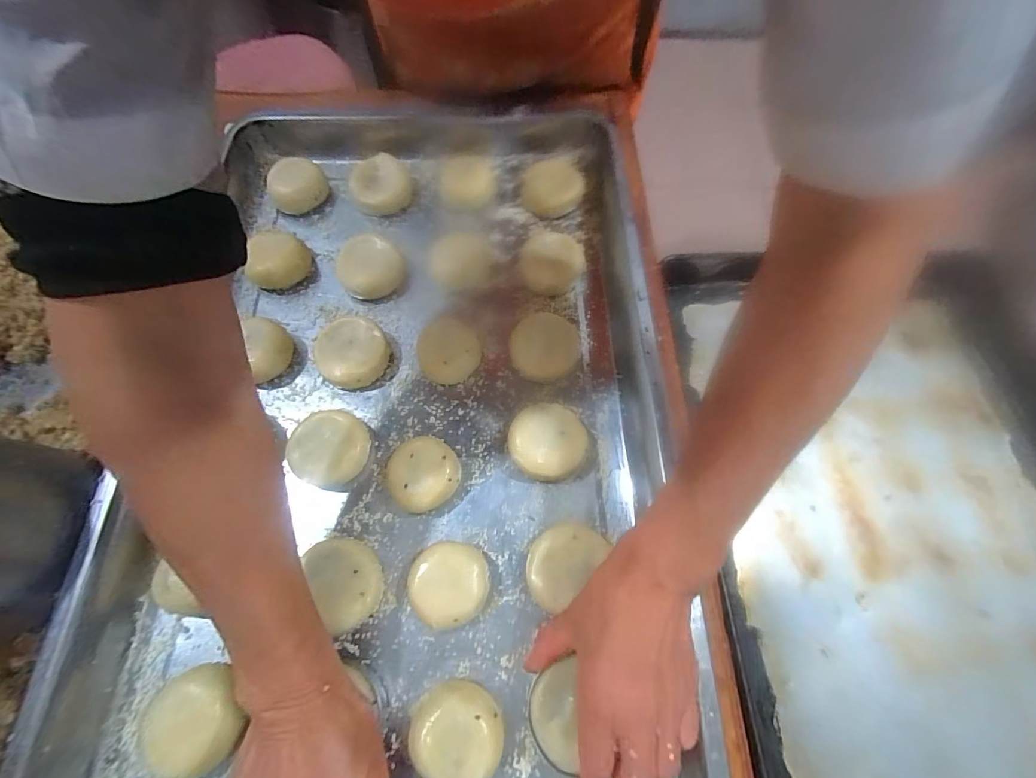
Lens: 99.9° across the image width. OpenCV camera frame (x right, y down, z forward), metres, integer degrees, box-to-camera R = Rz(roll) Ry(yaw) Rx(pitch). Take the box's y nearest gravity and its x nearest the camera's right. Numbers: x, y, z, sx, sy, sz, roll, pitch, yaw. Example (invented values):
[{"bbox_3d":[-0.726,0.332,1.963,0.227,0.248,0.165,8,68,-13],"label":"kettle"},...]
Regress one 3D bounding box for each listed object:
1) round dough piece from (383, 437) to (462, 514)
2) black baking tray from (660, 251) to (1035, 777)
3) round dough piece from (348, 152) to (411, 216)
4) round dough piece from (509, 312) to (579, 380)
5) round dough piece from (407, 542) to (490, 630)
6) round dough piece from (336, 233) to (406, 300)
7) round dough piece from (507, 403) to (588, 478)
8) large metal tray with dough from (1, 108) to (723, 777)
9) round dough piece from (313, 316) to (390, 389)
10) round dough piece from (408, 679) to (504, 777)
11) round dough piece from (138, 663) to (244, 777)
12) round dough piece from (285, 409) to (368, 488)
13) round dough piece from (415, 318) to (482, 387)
[{"bbox_3d":[-0.072,0.065,0.331,0.054,0.026,0.052,0,67,-1],"label":"round dough piece"},{"bbox_3d":[0.406,0.161,0.396,0.455,0.053,0.564,-1,67,-1],"label":"black baking tray"},{"bbox_3d":[-0.137,-0.203,0.430,0.055,0.020,0.056,-12,68,-6],"label":"round dough piece"},{"bbox_3d":[0.022,-0.036,0.378,0.057,0.020,0.057,0,67,-1],"label":"round dough piece"},{"bbox_3d":[-0.048,0.135,0.302,0.052,0.022,0.052,0,67,-1],"label":"round dough piece"},{"bbox_3d":[-0.137,-0.115,0.407,0.057,0.023,0.057,0,67,-1],"label":"round dough piece"},{"bbox_3d":[0.023,0.042,0.345,0.059,0.021,0.055,0,67,-1],"label":"round dough piece"},{"bbox_3d":[-0.085,-0.014,0.366,0.375,0.071,0.620,0,67,-1],"label":"large metal tray with dough"},{"bbox_3d":[-0.143,-0.031,0.374,0.057,0.020,0.061,0,67,-1],"label":"round dough piece"},{"bbox_3d":[-0.038,0.212,0.267,0.054,0.027,0.054,0,67,-1],"label":"round dough piece"},{"bbox_3d":[-0.200,0.201,0.267,0.056,0.020,0.053,0,67,-1],"label":"round dough piece"},{"bbox_3d":[-0.146,0.044,0.336,0.052,0.032,0.058,12,67,4],"label":"round dough piece"},{"bbox_3d":[-0.060,-0.035,0.373,0.052,0.028,0.063,-17,68,-8],"label":"round dough piece"}]

